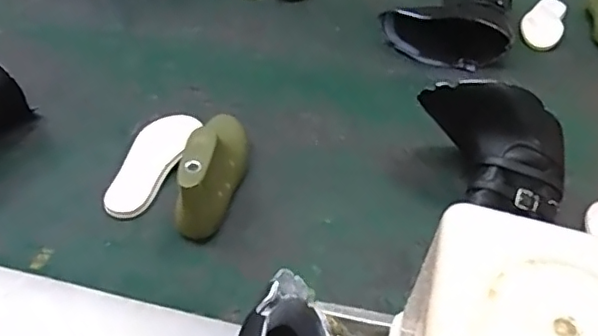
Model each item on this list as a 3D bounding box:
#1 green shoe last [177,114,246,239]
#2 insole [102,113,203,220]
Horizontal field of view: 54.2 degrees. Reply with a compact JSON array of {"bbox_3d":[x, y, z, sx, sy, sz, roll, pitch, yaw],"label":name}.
[{"bbox_3d":[-0.090,0.004,0.611,0.046,0.086,0.135,9,44,4],"label":"green shoe last"},{"bbox_3d":[-0.167,-0.008,0.659,0.059,0.009,0.157,13,50,9],"label":"insole"}]

